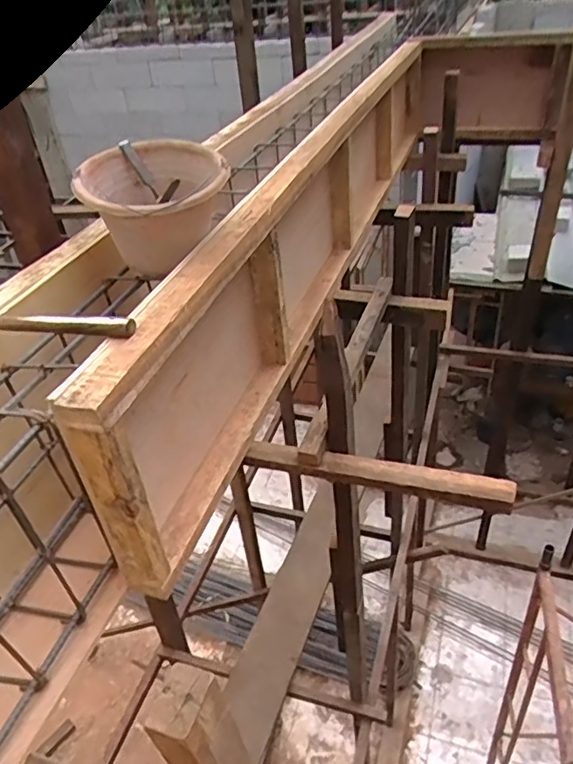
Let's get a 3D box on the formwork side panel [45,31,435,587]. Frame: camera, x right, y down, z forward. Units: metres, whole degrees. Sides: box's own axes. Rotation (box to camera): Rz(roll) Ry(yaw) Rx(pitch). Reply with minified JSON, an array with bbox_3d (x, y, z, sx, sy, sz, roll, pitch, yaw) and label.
[{"bbox_3d":[0.066,-0.404,1.498,0.127,0.401,1.926,8,40,18],"label":"formwork side panel"}]

